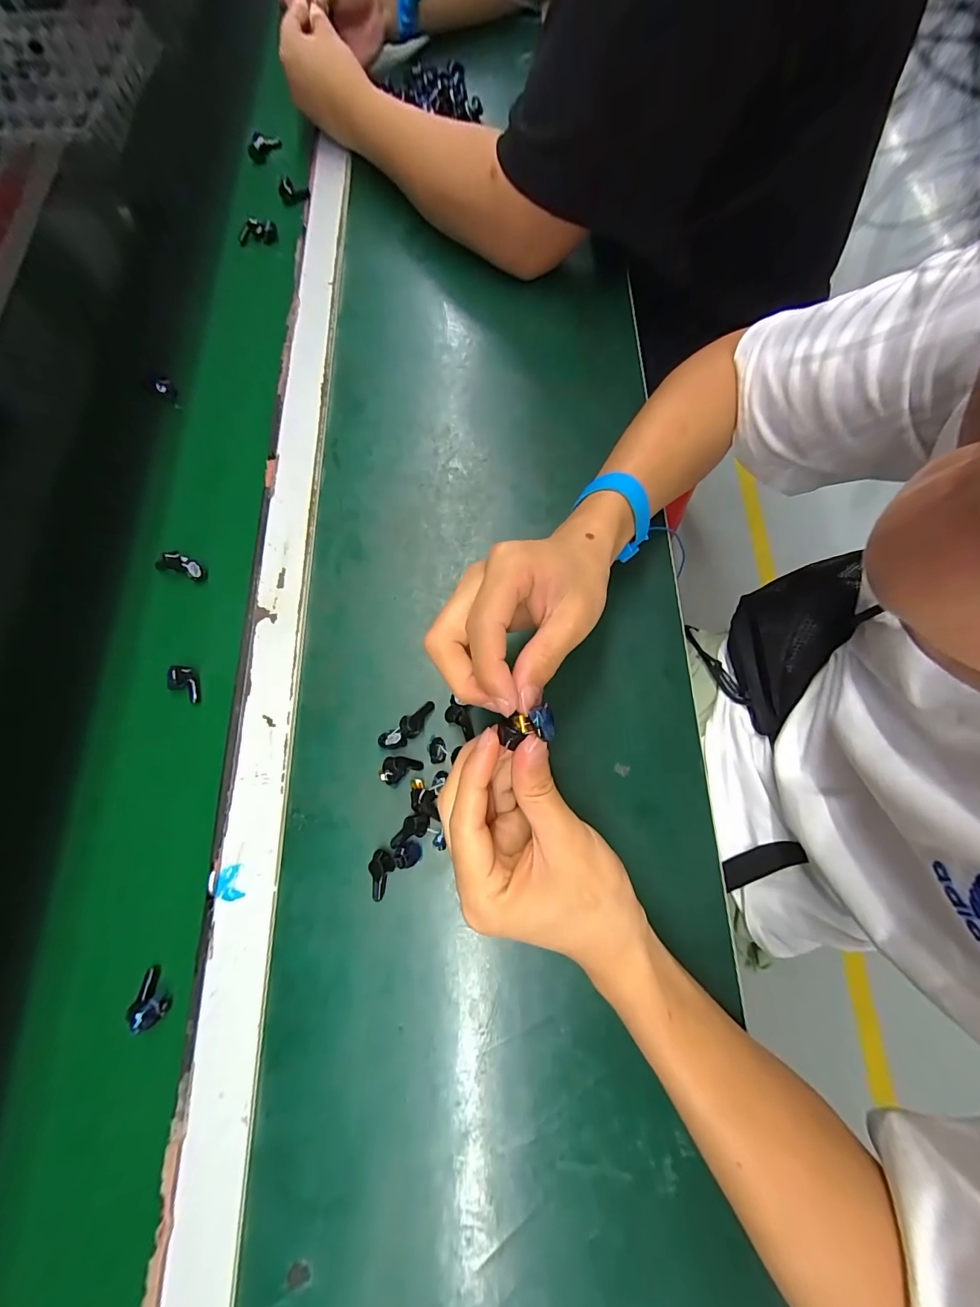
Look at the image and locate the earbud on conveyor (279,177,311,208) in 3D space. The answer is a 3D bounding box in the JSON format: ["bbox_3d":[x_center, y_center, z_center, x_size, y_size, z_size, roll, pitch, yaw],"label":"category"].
[{"bbox_3d":[-0.216,-0.507,0.473,0.031,0.018,0.023,-13,74,-3],"label":"earbud on conveyor"}]

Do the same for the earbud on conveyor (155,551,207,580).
[{"bbox_3d":[-0.251,-0.072,0.352,0.034,0.019,0.016,14,75,5],"label":"earbud on conveyor"}]

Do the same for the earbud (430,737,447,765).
[{"bbox_3d":[-0.037,0.069,0.308,0.011,0.012,0.018,-1,74,1],"label":"earbud"}]

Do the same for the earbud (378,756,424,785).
[{"bbox_3d":[-0.061,0.081,0.301,0.025,0.025,0.017,-4,74,0],"label":"earbud"}]

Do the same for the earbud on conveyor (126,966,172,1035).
[{"bbox_3d":[-0.212,0.213,0.267,0.015,0.017,0.029,-32,76,-8],"label":"earbud on conveyor"}]

